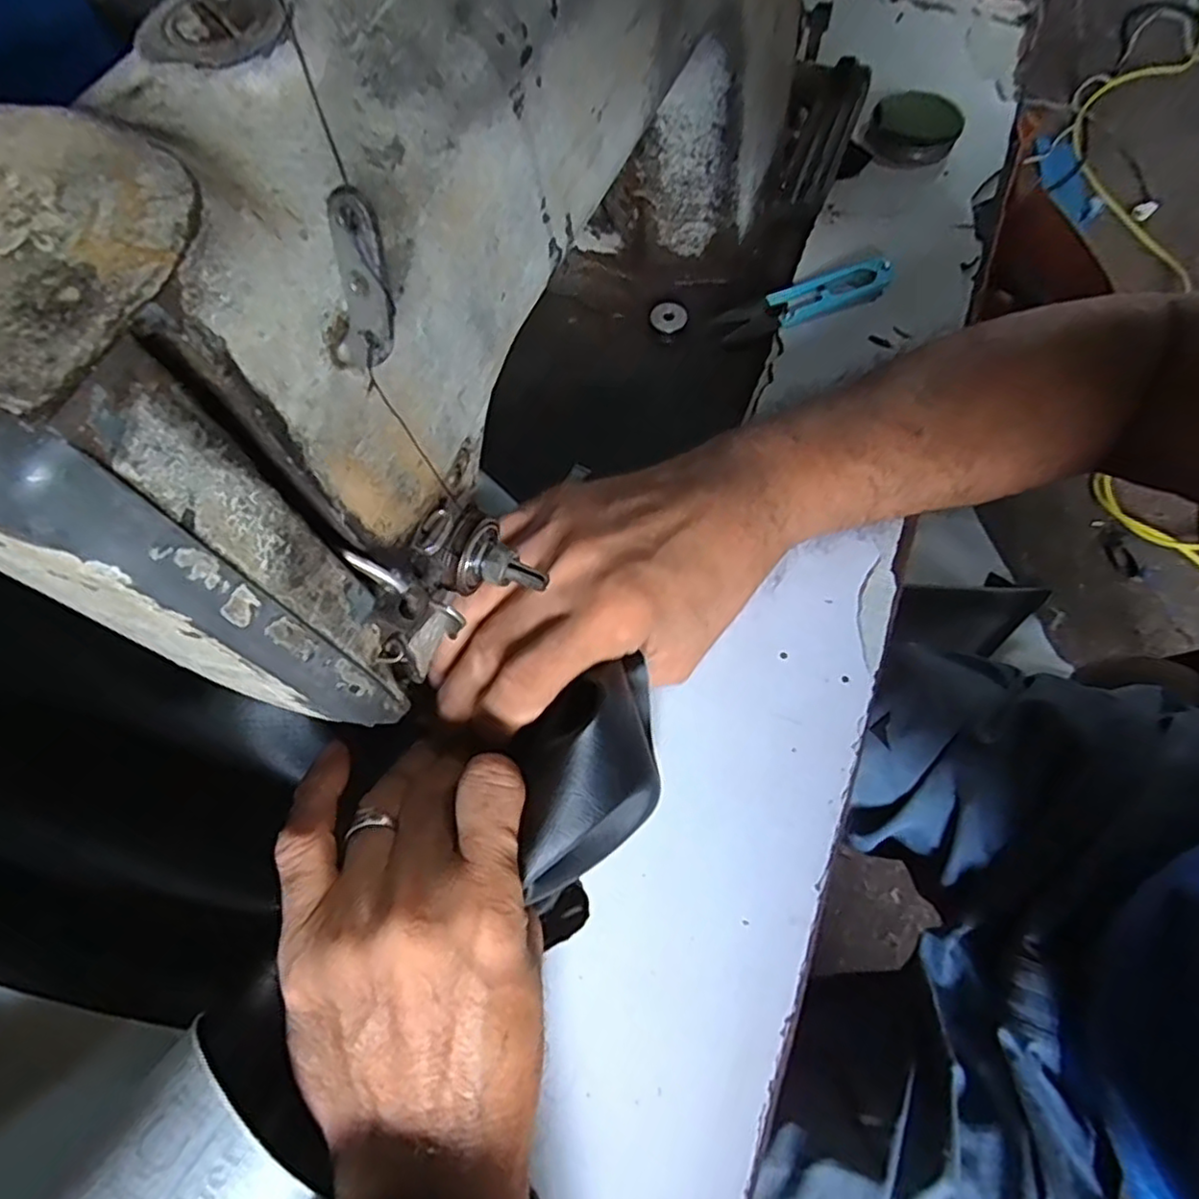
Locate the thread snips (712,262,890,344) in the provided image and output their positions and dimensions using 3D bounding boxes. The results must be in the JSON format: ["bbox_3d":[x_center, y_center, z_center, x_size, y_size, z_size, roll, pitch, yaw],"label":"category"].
[{"bbox_3d":[0.116,-0.167,0.370,0.097,0.013,0.024,-13,69,-2],"label":"thread snips"}]

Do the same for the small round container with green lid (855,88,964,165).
[{"bbox_3d":[0.195,-0.297,0.417,0.058,0.019,0.045,19,71,9],"label":"small round container with green lid"}]

